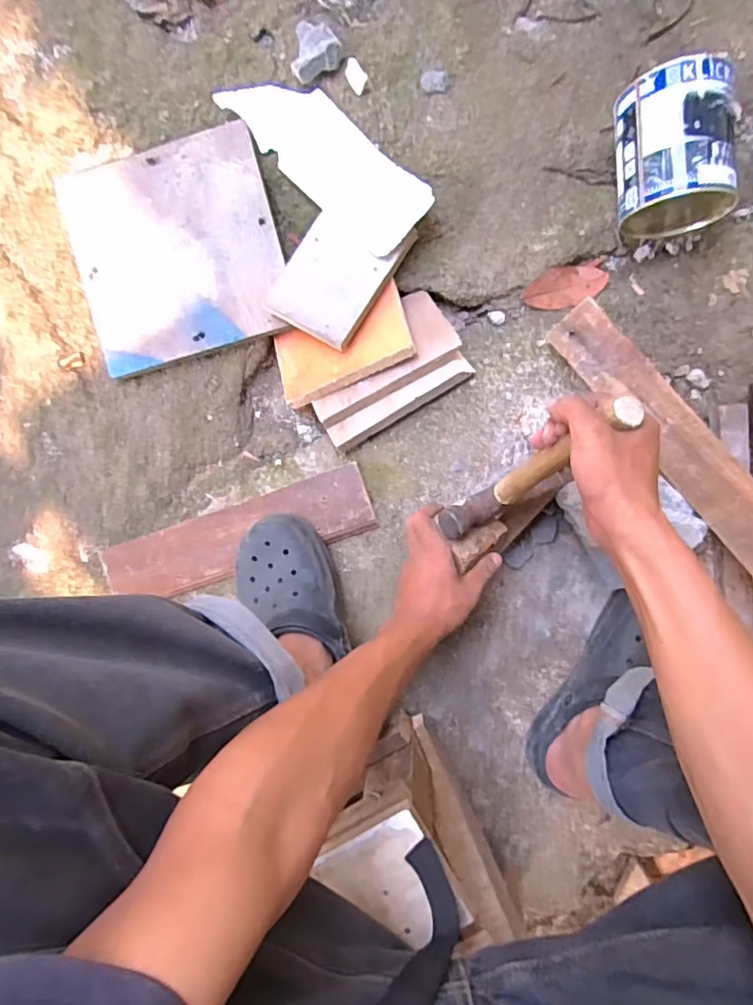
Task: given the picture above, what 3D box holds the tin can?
[{"bbox_3d":[0.312,-0.368,0.579,0.109,0.103,0.129,-3,91,7],"label":"tin can"}]

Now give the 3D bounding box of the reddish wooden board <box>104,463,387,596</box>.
[{"bbox_3d":[-0.172,0.044,0.689,0.343,0.020,0.085,-19,89,7],"label":"reddish wooden board"}]

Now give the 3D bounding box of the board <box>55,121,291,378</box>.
[{"bbox_3d":[-0.244,-0.306,0.680,0.248,0.022,0.246,-14,90,7],"label":"board"}]

